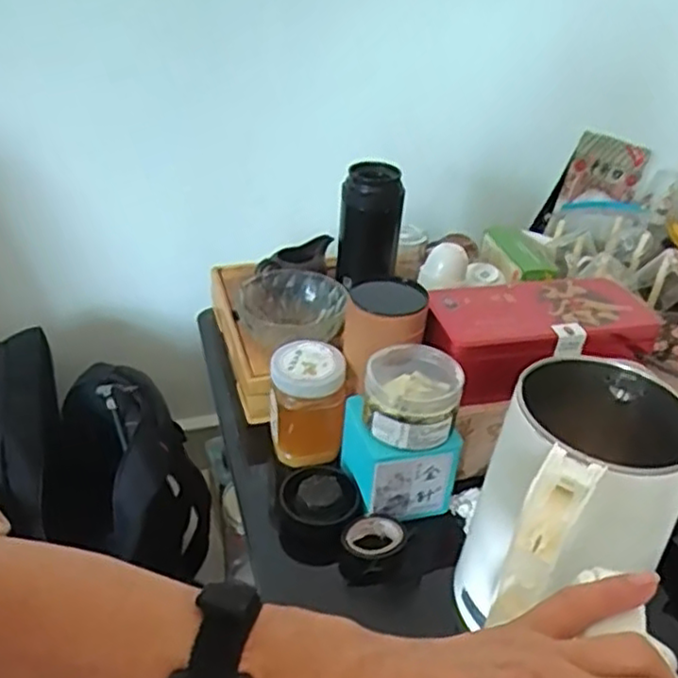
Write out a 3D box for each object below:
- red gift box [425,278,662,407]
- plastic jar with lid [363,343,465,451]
[{"bbox_3d":[0.191,-0.001,0.687,0.226,0.072,0.114,-5,35,-14],"label":"red gift box"},{"bbox_3d":[0.066,0.049,0.618,0.082,0.056,0.087,3,34,-2],"label":"plastic jar with lid"}]

